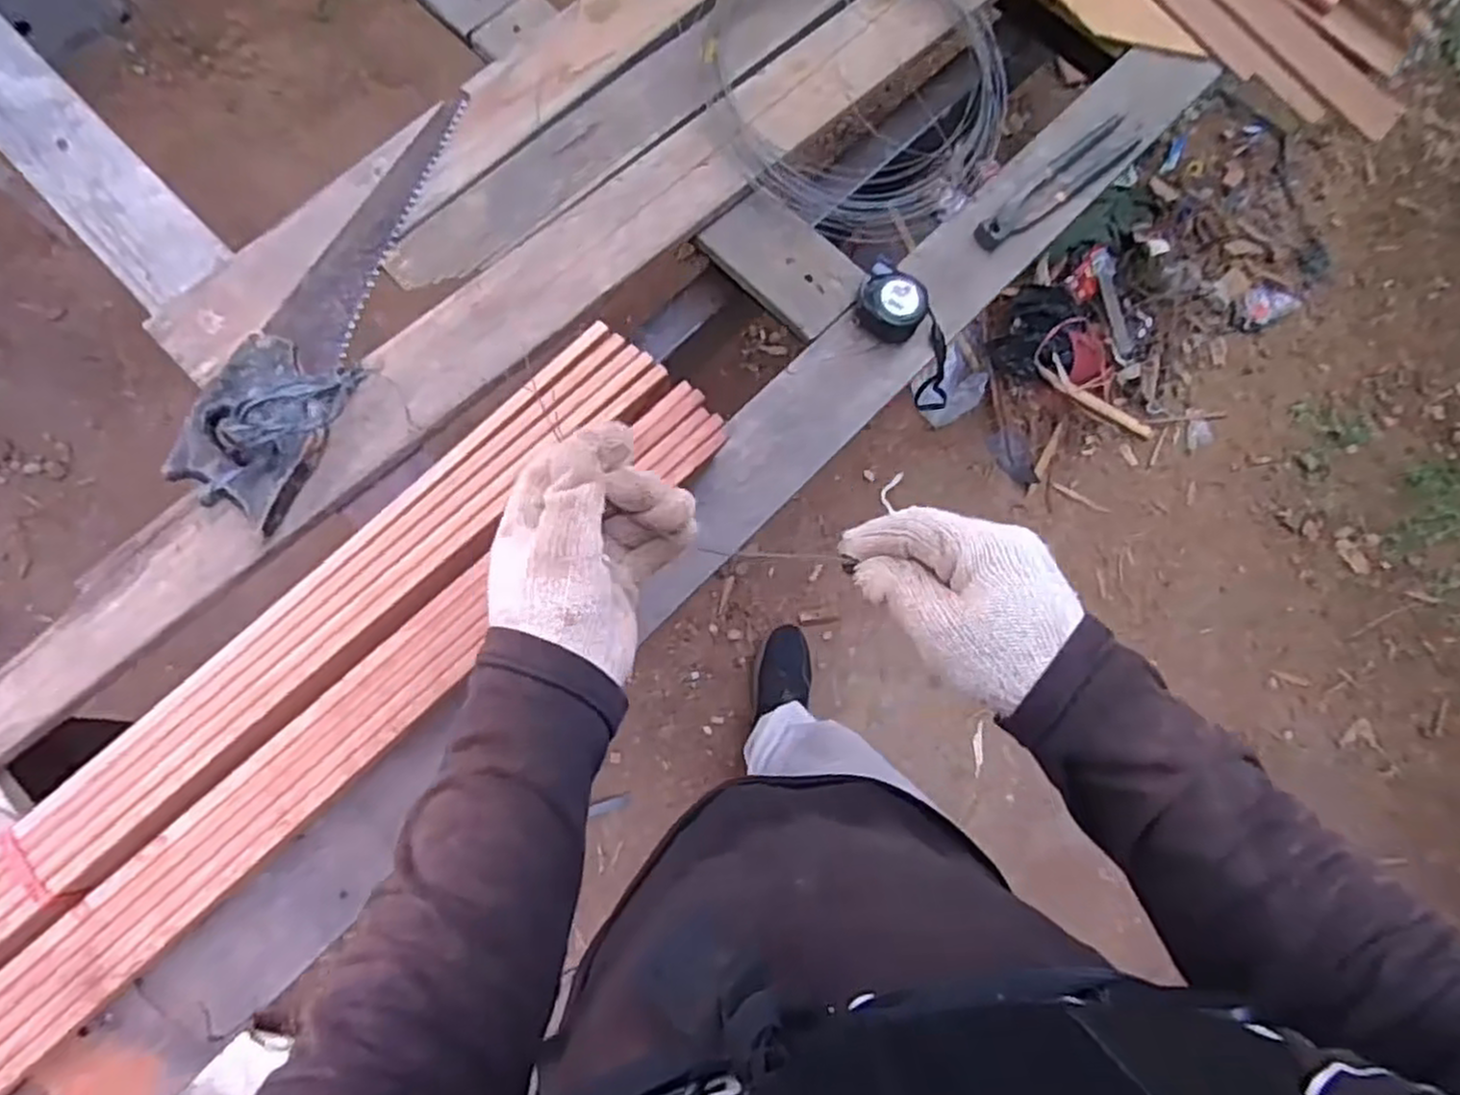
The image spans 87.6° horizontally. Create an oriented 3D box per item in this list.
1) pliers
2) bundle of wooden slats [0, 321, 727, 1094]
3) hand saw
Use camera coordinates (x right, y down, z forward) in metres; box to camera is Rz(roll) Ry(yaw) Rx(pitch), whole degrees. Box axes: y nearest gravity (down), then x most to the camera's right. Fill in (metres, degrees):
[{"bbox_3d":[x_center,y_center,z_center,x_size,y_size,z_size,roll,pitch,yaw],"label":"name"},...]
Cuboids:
[{"bbox_3d":[0.336,-0.374,0.778,0.230,0.014,0.043,-38,94,-16],"label":"pliers"},{"bbox_3d":[-0.317,0.116,0.553,0.146,0.023,0.747,42,77,12],"label":"bundle of wooden slats"},{"bbox_3d":[-0.355,-0.239,0.670,0.118,0.035,0.454,12,72,3],"label":"hand saw"}]

